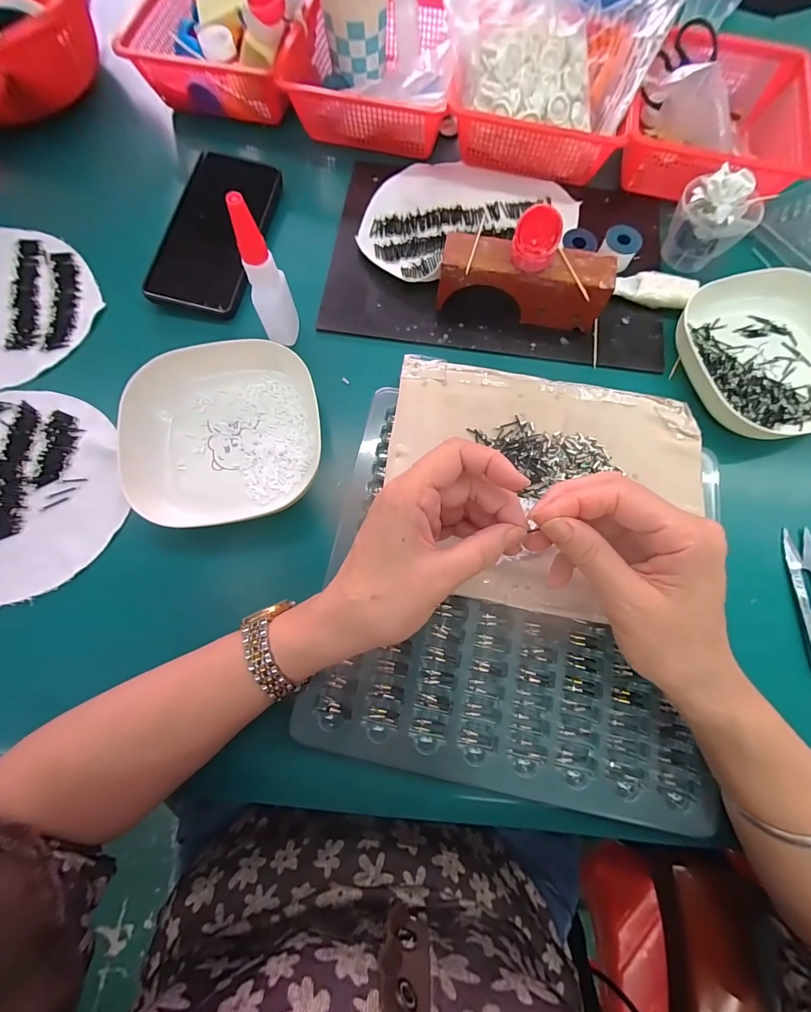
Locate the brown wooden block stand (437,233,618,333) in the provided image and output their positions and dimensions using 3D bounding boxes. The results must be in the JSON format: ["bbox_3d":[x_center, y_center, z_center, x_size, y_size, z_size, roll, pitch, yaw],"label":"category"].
[{"bbox_3d":[0.094,-0.181,0.328,0.131,0.045,0.033,8,74,1],"label":"brown wooden block stand"}]

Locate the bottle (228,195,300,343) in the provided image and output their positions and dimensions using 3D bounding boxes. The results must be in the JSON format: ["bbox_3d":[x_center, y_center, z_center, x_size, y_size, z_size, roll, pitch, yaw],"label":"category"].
[{"bbox_3d":[-0.100,-0.162,0.294,0.028,0.117,0.021,-17,75,-6],"label":"bottle"}]

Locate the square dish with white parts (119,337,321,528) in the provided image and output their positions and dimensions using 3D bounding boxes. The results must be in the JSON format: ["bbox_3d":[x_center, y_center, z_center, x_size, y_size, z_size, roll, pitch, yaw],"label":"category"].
[{"bbox_3d":[-0.139,-0.064,0.308,0.136,0.024,0.147,-12,72,-6],"label":"square dish with white parts"}]

